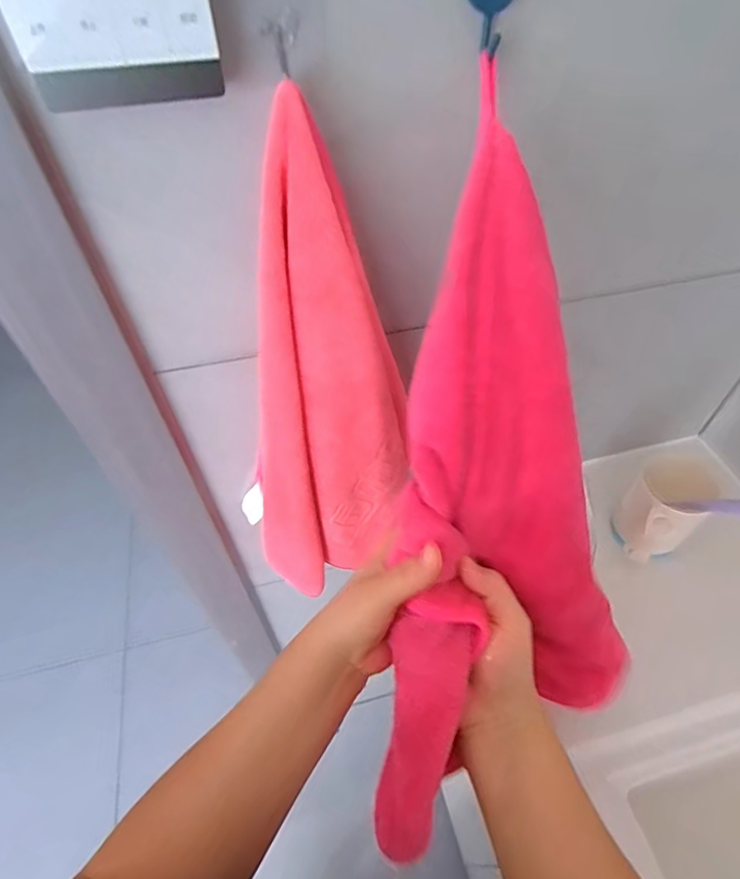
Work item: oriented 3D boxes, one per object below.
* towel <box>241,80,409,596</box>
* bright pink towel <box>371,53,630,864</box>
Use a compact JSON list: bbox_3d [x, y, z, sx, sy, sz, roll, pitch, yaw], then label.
[{"bbox_3d":[-0.045,-0.018,0.411,0.131,0.409,0.071,-21,52,-18],"label":"towel"},{"bbox_3d":[0.099,0.037,0.326,0.178,0.459,0.087,0,10,0],"label":"bright pink towel"}]

